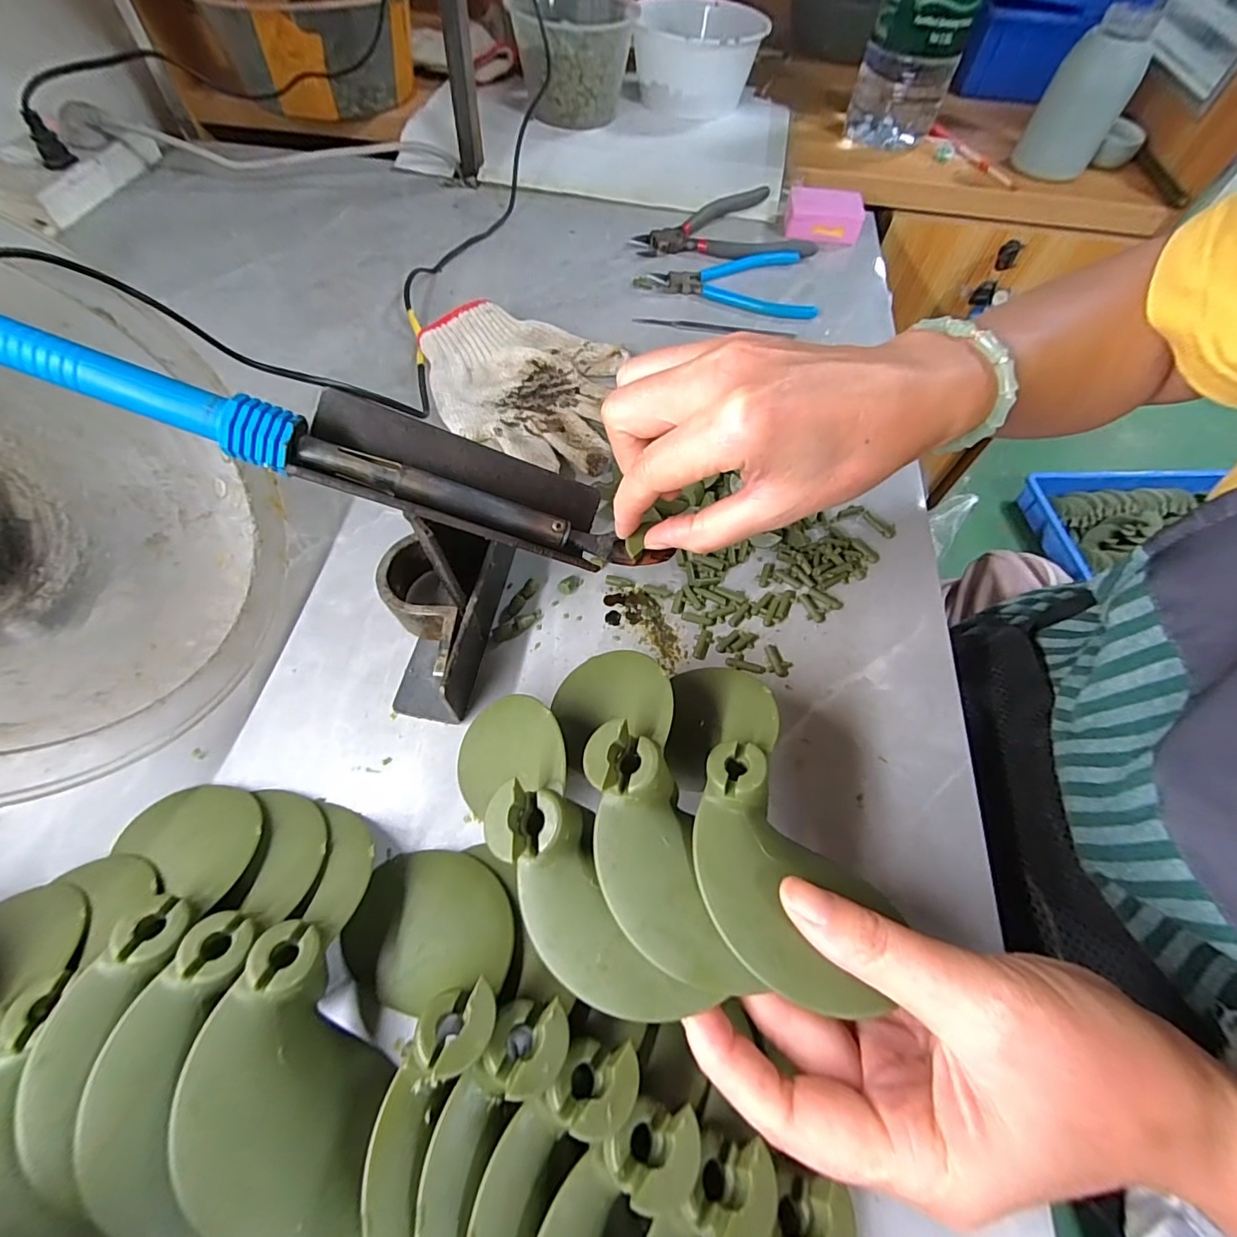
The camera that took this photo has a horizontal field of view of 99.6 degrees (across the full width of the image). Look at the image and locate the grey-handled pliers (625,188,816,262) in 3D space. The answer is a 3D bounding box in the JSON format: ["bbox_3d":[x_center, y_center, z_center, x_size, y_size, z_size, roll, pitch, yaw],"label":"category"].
[{"bbox_3d":[0.099,-0.396,0.528,0.172,0.013,0.115,-9,61,-6],"label":"grey-handled pliers"}]

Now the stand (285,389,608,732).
[{"bbox_3d":[-0.072,-0.024,0.258,0.120,0.116,0.112,0,61,-1],"label":"stand"}]

